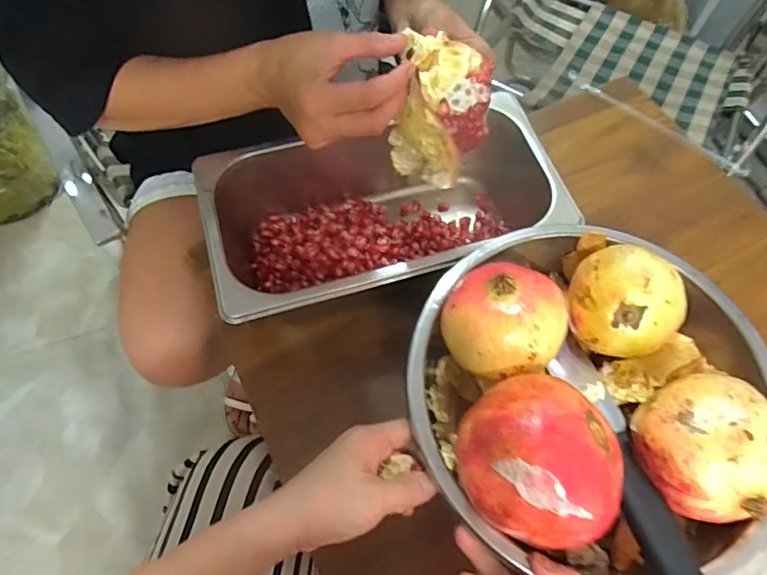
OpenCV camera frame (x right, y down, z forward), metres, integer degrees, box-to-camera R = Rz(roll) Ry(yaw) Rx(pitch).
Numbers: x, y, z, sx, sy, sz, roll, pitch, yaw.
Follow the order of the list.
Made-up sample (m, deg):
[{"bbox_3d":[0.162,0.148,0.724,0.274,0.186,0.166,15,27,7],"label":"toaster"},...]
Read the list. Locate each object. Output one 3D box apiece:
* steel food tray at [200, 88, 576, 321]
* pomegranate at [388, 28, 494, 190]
[{"bbox_3d":[0.000,-0.073,0.498,0.323,0.110,0.192,-14,66,-10],"label":"steel food tray"},{"bbox_3d":[0.042,-0.125,0.382,0.066,0.095,0.064,15,65,4],"label":"pomegranate"}]

